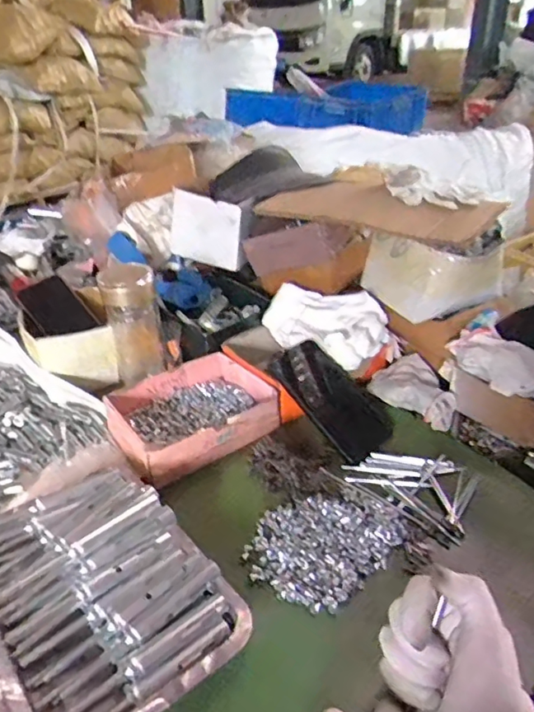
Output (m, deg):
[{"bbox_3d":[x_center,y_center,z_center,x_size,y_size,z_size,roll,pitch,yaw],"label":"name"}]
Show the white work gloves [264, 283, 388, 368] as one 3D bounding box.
[{"bbox_3d":[0.073,-0.048,0.724,0.169,0.065,0.083,21,39,31],"label":"white work gloves"}]

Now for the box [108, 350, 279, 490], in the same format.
[{"bbox_3d":[-0.093,0.069,0.658,0.174,0.050,0.149,-23,38,-30],"label":"box"}]

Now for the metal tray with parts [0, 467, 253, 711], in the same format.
[{"bbox_3d":[-0.150,0.197,0.457,0.185,0.047,0.248,-24,39,-31],"label":"metal tray with parts"}]

